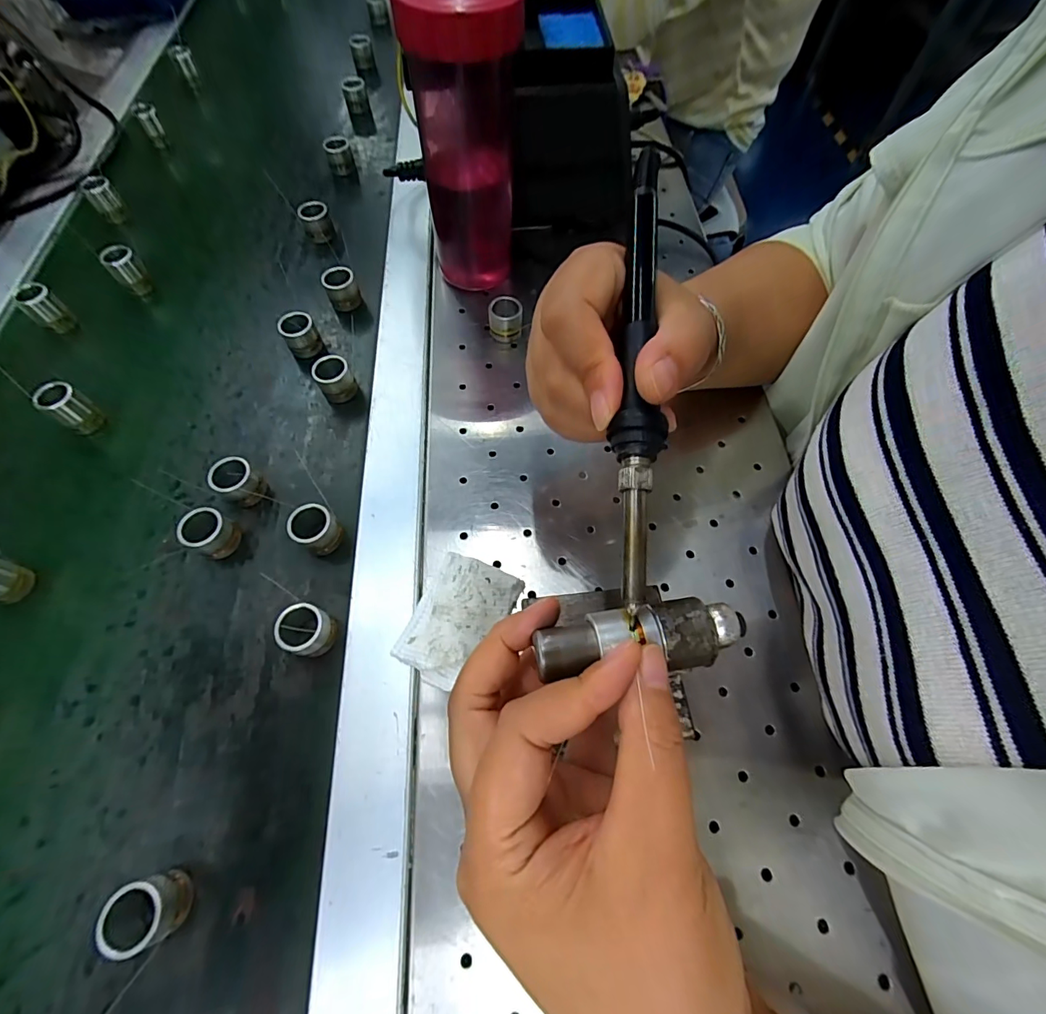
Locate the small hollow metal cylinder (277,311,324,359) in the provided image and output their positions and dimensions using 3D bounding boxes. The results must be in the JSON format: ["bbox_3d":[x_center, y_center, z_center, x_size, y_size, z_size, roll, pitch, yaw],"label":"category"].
[{"bbox_3d":[-0.165,-0.126,0.348,0.023,0.027,0.023,0,64,0],"label":"small hollow metal cylinder"}]

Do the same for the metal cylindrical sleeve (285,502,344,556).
[{"bbox_3d":[-0.123,0.014,0.279,0.025,0.026,0.023,0,64,0],"label":"metal cylindrical sleeve"}]

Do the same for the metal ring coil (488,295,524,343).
[{"bbox_3d":[-0.013,-0.139,0.348,0.024,0.027,0.023,0,64,0],"label":"metal ring coil"}]

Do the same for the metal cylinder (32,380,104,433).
[{"bbox_3d":[-0.307,-0.066,0.318,0.020,0.034,0.021,0,64,0],"label":"metal cylinder"}]

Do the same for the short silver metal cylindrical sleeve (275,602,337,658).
[{"bbox_3d":[-0.117,0.068,0.252,0.026,0.024,0.025,0,64,0],"label":"short silver metal cylindrical sleeve"}]

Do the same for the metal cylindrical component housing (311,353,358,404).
[{"bbox_3d":[-0.132,-0.089,0.328,0.024,0.026,0.021,-26,66,-12],"label":"metal cylindrical component housing"}]

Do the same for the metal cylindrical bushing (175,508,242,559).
[{"bbox_3d":[-0.186,0.016,0.278,0.022,0.025,0.023,0,64,0],"label":"metal cylindrical bushing"}]

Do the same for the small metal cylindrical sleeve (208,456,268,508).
[{"bbox_3d":[-0.177,-0.014,0.293,0.026,0.025,0.024,0,64,0],"label":"small metal cylindrical sleeve"}]

